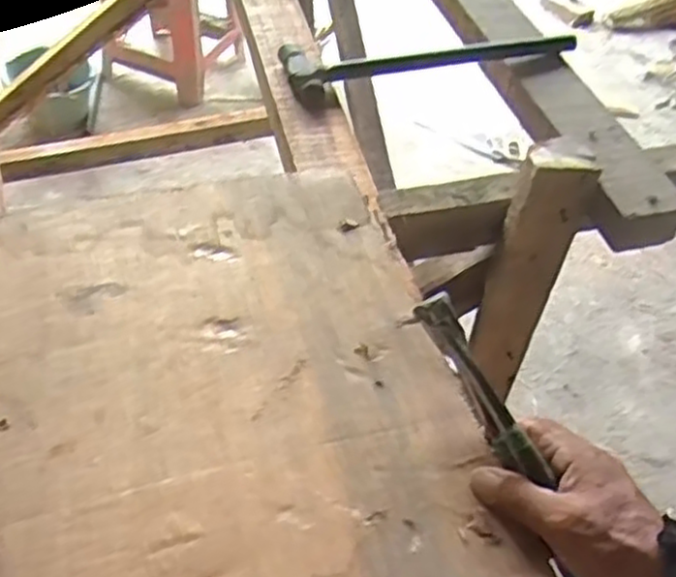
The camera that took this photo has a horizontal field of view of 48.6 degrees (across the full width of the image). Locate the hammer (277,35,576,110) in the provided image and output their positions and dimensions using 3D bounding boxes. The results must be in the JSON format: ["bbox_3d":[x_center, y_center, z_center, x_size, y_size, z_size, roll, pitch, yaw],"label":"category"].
[{"bbox_3d":[0.101,-0.252,0.816,0.334,0.034,0.087,-14,51,-19],"label":"hammer"}]

